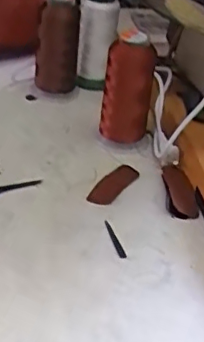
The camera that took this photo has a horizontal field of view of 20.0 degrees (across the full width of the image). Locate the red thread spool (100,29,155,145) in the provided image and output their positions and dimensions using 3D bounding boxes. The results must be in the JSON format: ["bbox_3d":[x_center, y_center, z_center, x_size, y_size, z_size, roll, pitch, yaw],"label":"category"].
[{"bbox_3d":[0.027,-0.082,0.582,0.046,0.106,0.048,8,34,4],"label":"red thread spool"}]

